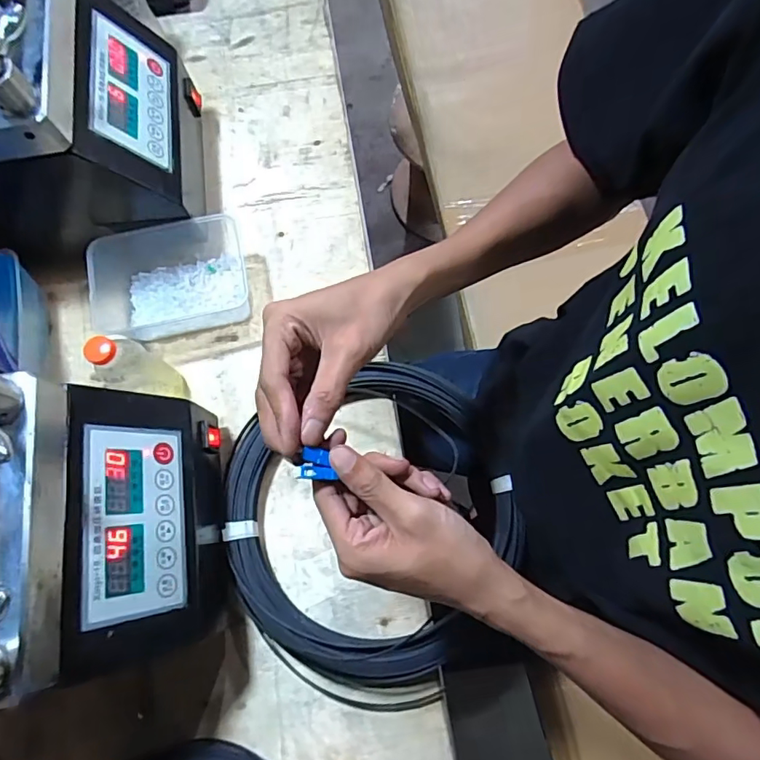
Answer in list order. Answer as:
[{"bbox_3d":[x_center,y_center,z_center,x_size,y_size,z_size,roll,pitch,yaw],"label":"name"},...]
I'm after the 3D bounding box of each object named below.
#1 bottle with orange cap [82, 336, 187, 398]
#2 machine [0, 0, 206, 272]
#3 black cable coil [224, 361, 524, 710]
[{"bbox_3d":[-0.258,-0.016,0.544,0.066,0.139,0.056,15,76,6],"label":"bottle with orange cap"},{"bbox_3d":[-0.363,-0.282,0.545,0.278,0.280,0.216,-11,75,-1],"label":"machine"},{"bbox_3d":[0.004,0.157,0.535,0.298,0.037,0.315,0,75,1],"label":"black cable coil"}]

